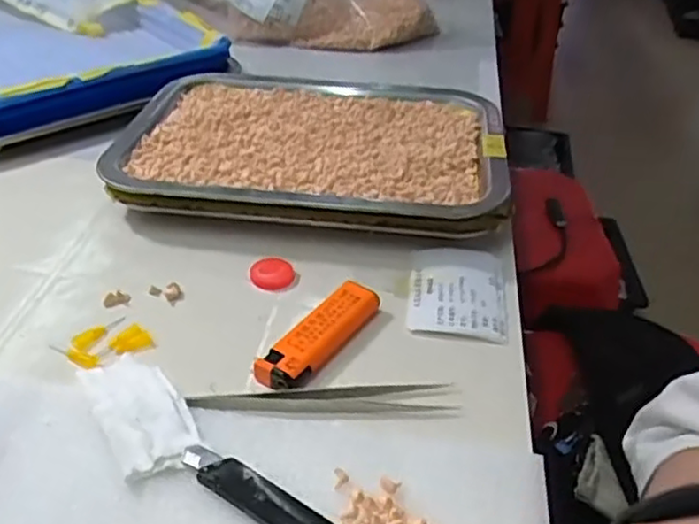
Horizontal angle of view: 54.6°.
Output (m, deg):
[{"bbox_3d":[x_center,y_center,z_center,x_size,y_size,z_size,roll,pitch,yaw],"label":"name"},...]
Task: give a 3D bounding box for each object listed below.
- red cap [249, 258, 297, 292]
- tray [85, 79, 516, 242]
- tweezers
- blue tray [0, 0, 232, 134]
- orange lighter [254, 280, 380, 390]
[{"bbox_3d":[-0.045,0.006,0.397,0.023,0.006,0.023,2,37,-1],"label":"red cap"},{"bbox_3d":[-0.028,-0.082,0.494,0.272,0.036,0.196,5,37,2],"label":"tray"},{"bbox_3d":[-0.011,0.065,0.317,0.121,0.006,0.016,-2,38,-7],"label":"tweezers"},{"bbox_3d":[-0.295,-0.203,0.625,0.244,0.048,0.329,-27,46,-33],"label":"blue tray"},{"bbox_3d":[-0.015,0.038,0.349,0.024,0.015,0.078,23,42,25],"label":"orange lighter"}]

